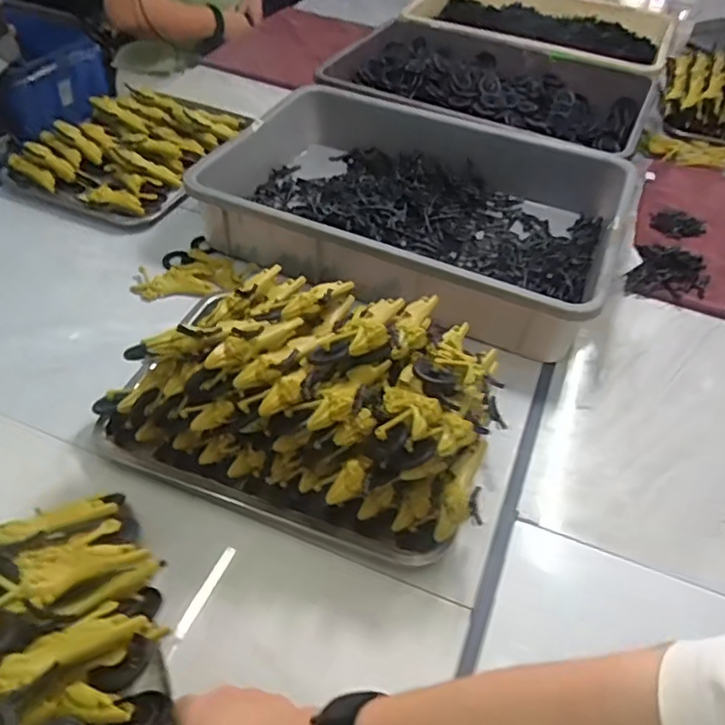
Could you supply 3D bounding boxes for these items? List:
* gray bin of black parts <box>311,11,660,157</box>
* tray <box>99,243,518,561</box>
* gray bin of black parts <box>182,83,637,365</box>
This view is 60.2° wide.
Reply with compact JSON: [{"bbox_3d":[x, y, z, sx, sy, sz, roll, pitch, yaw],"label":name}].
[{"bbox_3d":[0.230,-0.478,1.103,0.511,0.086,0.416,22,47,14],"label":"gray bin of black parts"},{"bbox_3d":[-0.049,0.017,0.588,0.351,0.135,0.237,17,46,10],"label":"tray"},{"bbox_3d":[0.063,-0.217,0.852,0.542,0.101,0.348,20,47,13],"label":"gray bin of black parts"}]

